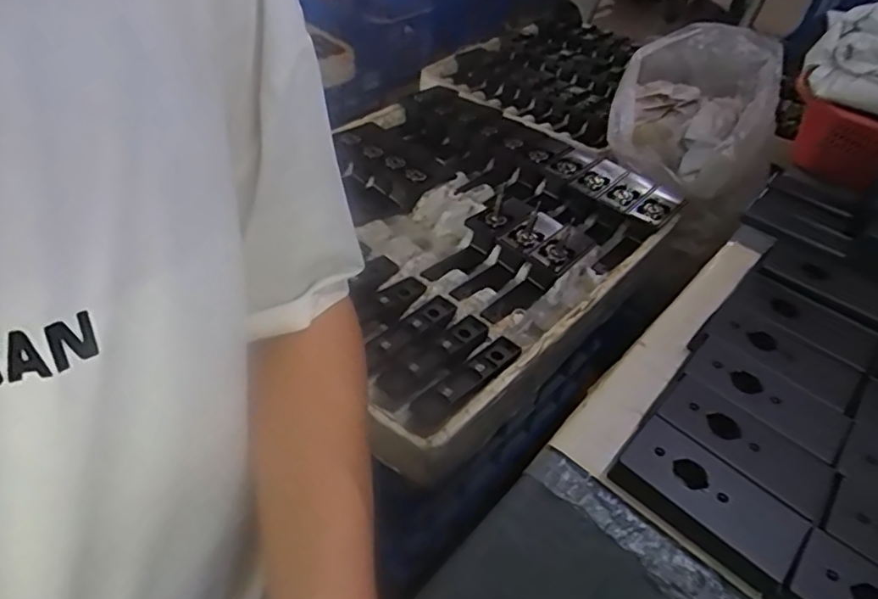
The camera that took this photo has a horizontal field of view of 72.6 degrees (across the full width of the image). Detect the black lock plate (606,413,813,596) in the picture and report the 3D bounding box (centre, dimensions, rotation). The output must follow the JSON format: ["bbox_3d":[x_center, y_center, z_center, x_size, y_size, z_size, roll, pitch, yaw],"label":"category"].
[{"bbox_3d":[0.163,0.124,0.368,0.103,0.029,0.050,35,52,27],"label":"black lock plate"}]

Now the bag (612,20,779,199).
[{"bbox_3d":[0.464,-0.341,1.084,0.281,0.203,0.323,24,48,19],"label":"bag"}]

